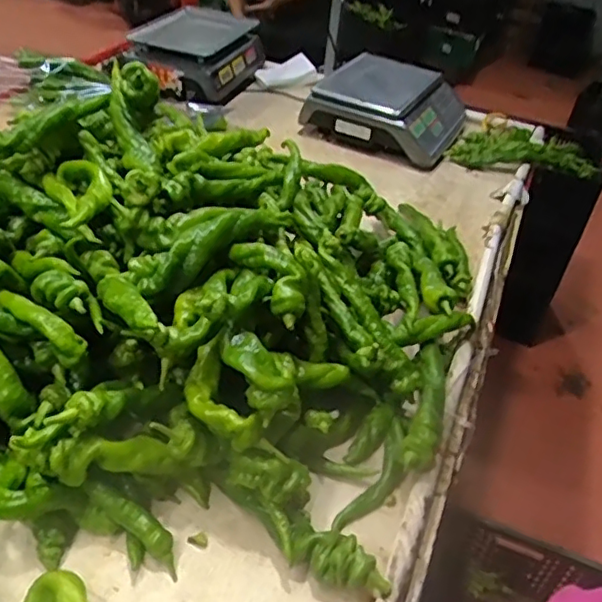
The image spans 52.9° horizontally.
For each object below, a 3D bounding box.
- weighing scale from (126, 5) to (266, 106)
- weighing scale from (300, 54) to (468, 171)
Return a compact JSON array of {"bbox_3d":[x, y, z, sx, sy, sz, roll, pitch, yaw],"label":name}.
[{"bbox_3d":[-0.286,-0.671,1.652,0.286,0.155,0.343,16,39,10],"label":"weighing scale"},{"bbox_3d":[0.213,-0.477,1.498,0.369,0.123,0.373,19,40,13],"label":"weighing scale"}]

